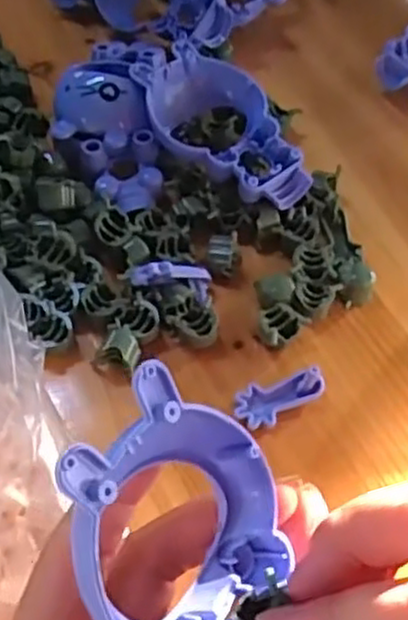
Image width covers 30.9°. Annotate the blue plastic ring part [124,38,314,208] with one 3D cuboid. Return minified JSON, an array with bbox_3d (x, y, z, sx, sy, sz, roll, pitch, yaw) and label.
[{"bbox_3d":[0.010,-0.091,0.374,0.055,0.029,0.103,-34,64,-25],"label":"blue plastic ring part"}]

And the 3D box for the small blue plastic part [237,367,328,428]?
[{"bbox_3d":[0.032,0.037,0.311,0.039,0.013,0.017,-17,59,-16],"label":"small blue plastic part"}]

